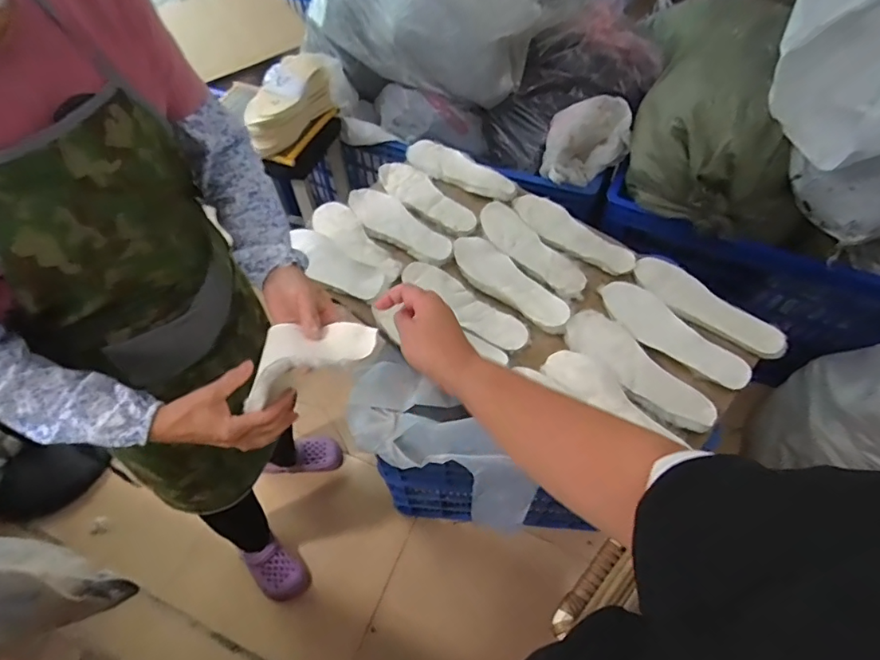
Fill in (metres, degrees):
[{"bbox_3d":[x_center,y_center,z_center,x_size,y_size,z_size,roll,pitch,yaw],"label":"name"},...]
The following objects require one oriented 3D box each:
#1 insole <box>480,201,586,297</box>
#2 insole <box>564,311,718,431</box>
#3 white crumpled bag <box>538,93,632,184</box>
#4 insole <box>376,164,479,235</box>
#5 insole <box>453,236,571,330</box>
[{"bbox_3d":[0.180,-0.167,0.994,0.091,0.013,0.269,-31,61,-18],"label":"insole"},{"bbox_3d":[0.332,0.062,0.837,0.078,0.024,0.270,-38,63,-22],"label":"insole"},{"bbox_3d":[0.349,-0.445,1.199,0.183,0.200,0.094,-14,56,-8],"label":"white crumpled bag"},{"bbox_3d":[-0.037,-0.296,1.085,0.089,0.016,0.278,-38,63,-22],"label":"insole"},{"bbox_3d":[0.130,-0.092,0.950,0.086,0.021,0.266,-35,62,-21],"label":"insole"}]

